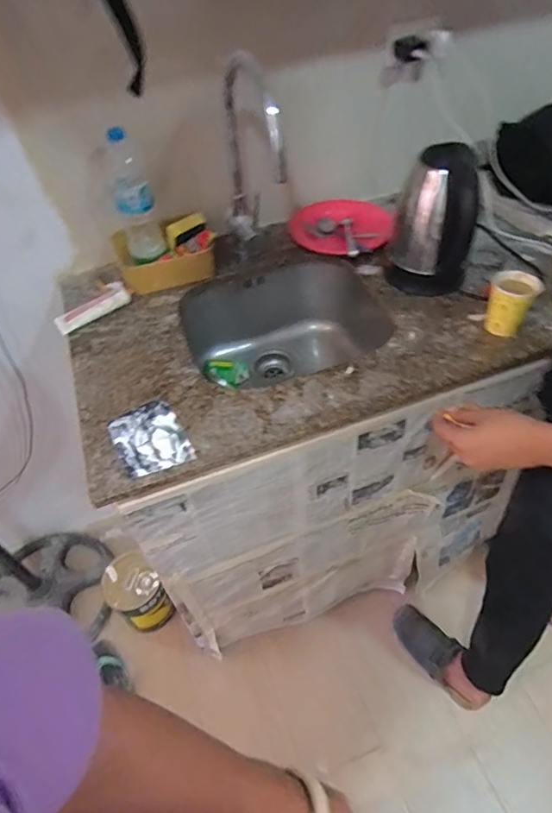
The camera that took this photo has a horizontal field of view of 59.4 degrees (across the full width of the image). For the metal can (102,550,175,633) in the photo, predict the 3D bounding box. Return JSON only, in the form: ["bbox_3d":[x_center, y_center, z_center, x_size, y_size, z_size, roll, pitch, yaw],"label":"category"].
[{"bbox_3d":[-0.401,0.537,1.395,0.145,0.214,0.166,-32,55,-22],"label":"metal can"}]

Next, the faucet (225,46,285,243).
[{"bbox_3d":[-0.046,-0.413,0.879,0.087,0.362,0.245,-9,49,-4],"label":"faucet"}]

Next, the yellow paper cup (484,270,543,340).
[{"bbox_3d":[0.402,-0.179,0.830,0.072,0.100,0.074,27,56,24],"label":"yellow paper cup"}]

